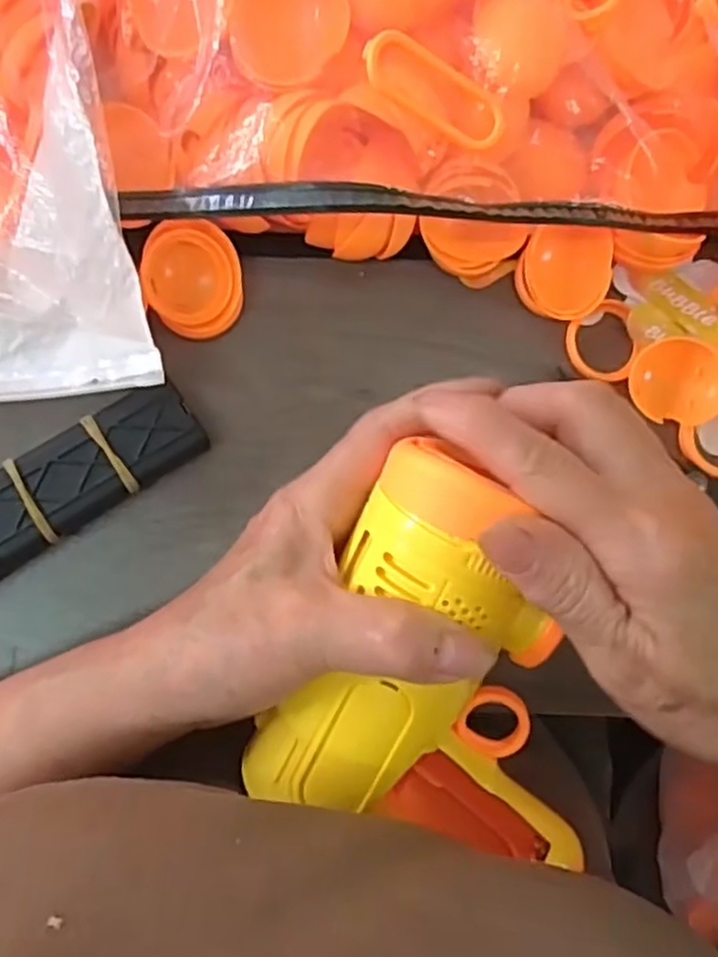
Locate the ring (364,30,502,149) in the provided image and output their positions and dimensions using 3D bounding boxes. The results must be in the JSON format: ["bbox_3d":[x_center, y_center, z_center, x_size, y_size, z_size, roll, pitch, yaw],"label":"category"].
[{"bbox_3d":[0.025,-0.132,0.249,0.053,0.008,0.018,23,83,-24],"label":"ring"}]

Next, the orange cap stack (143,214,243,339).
[{"bbox_3d":[-0.063,-0.078,0.284,0.035,0.014,0.043,-9,116,-11],"label":"orange cap stack"}]

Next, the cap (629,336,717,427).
[{"bbox_3d":[0.133,-0.041,0.306,0.039,0.012,0.033,5,85,-6],"label":"cap"}]

